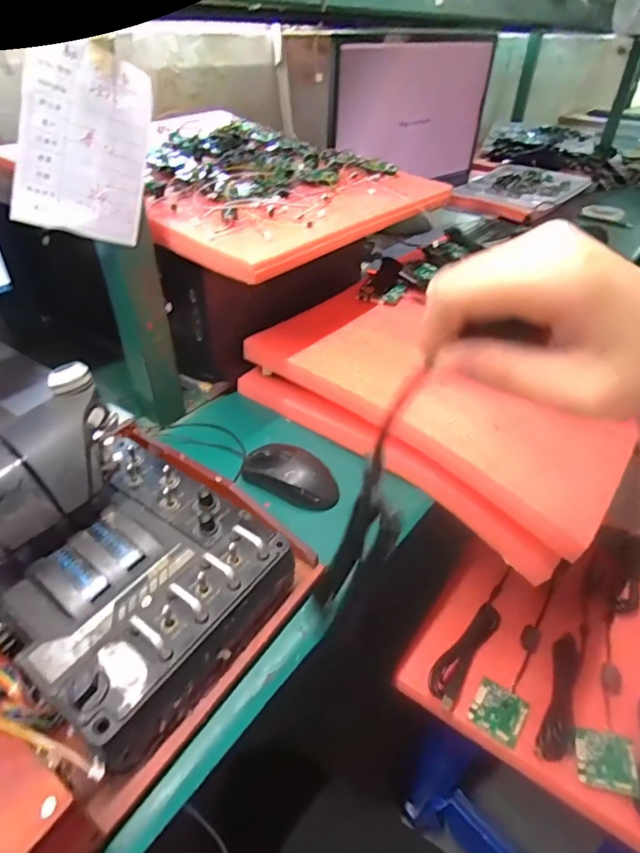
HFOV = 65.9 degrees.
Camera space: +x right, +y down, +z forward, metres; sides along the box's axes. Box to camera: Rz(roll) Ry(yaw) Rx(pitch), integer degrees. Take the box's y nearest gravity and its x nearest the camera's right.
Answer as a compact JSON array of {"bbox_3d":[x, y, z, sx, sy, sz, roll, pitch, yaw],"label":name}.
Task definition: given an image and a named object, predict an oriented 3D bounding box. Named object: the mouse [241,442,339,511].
[{"bbox_3d":[-0.030,0.047,0.538,0.106,0.033,0.061,28,46,30],"label":"mouse"}]

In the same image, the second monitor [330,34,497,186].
[{"bbox_3d":[0.213,-0.735,1.162,0.360,0.280,0.039,-5,39,-6],"label":"second monitor"}]

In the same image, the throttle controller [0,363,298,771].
[{"bbox_3d":[-0.157,0.083,0.385,0.220,0.137,0.197,24,44,26],"label":"throttle controller"}]

